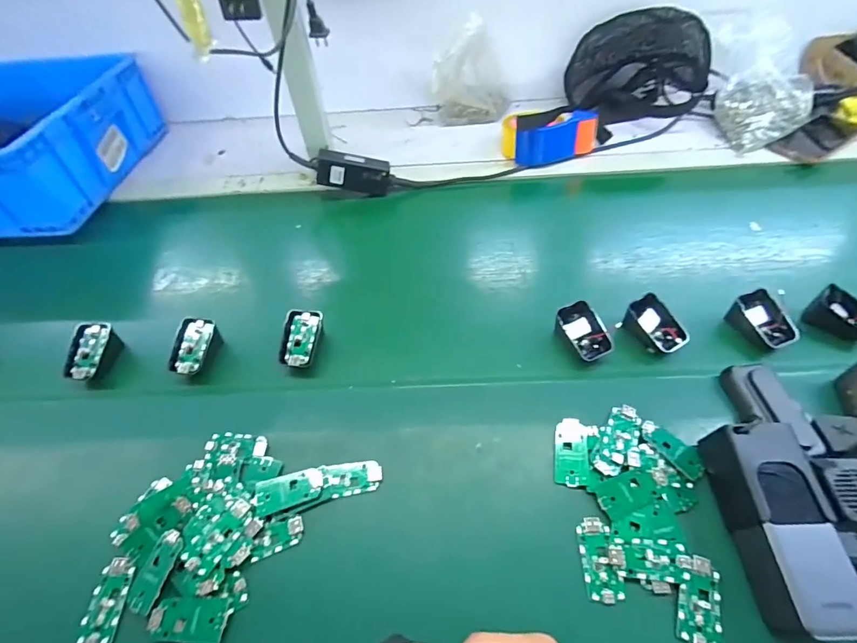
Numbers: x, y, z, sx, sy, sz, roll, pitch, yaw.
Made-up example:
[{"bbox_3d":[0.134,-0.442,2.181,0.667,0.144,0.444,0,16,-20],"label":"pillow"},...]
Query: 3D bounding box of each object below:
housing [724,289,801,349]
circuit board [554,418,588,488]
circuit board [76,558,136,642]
[{"bbox_3d":[0.388,-0.001,0.497,0.045,0.035,0.065,-22,52,-14],"label":"housing"},{"bbox_3d":[0.141,0.128,0.424,0.030,0.008,0.065,6,51,9],"label":"circuit board"},{"bbox_3d":[-0.277,0.241,0.370,0.031,0.008,0.063,1,50,5],"label":"circuit board"}]

